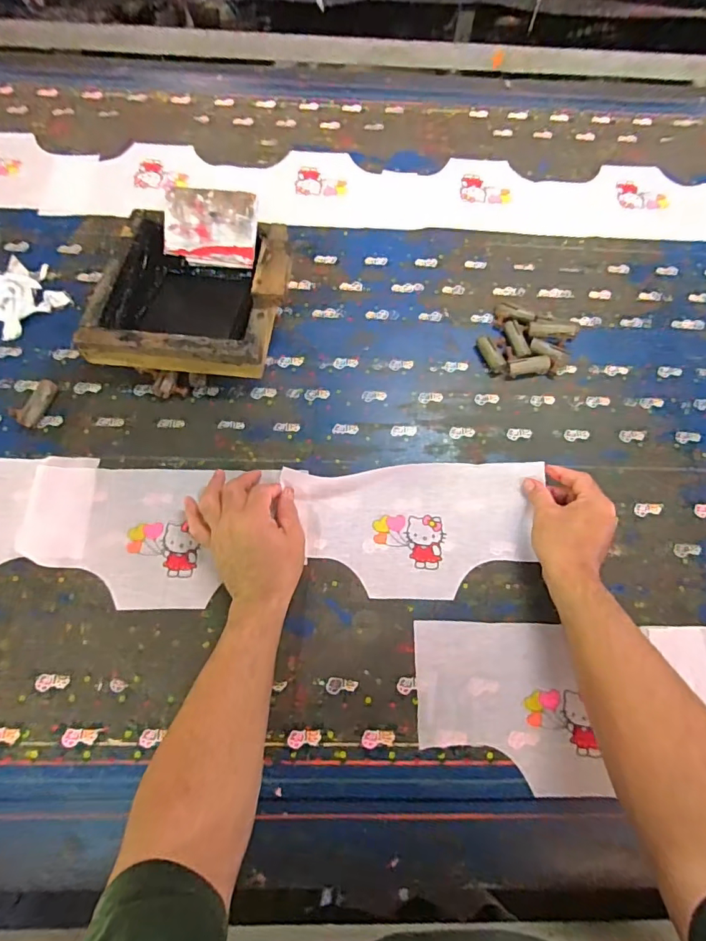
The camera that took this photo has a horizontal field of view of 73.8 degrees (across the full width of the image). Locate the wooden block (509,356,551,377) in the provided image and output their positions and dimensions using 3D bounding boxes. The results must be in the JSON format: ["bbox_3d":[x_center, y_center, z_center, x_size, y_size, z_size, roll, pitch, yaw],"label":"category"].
[{"bbox_3d":[0.241,-0.141,0.638,0.057,0.017,0.019,-10,69,-6],"label":"wooden block"}]

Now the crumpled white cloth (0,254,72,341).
[{"bbox_3d":[-0.465,-0.251,0.647,0.098,0.028,0.124,-39,75,-15],"label":"crumpled white cloth"}]

